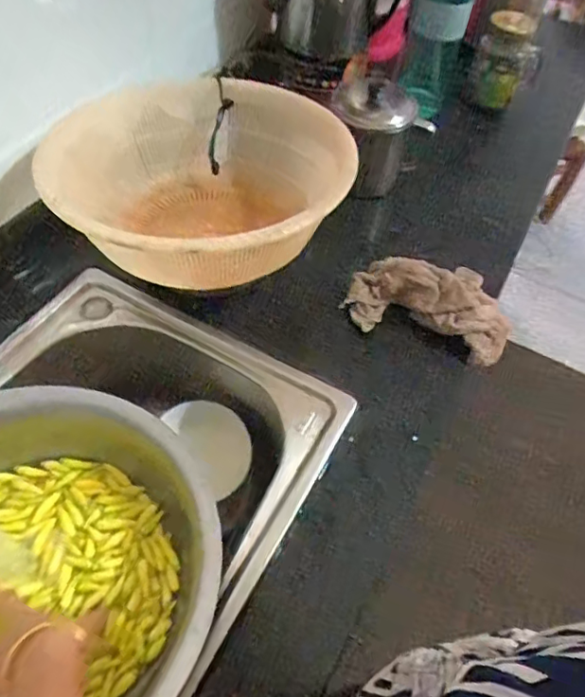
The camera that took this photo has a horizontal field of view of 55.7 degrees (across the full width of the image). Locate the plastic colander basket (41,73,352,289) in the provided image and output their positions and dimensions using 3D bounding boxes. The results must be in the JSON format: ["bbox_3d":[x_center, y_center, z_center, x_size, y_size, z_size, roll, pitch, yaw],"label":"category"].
[{"bbox_3d":[-0.091,-0.172,0.584,0.288,0.120,0.300,2,55,-3],"label":"plastic colander basket"}]

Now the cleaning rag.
[{"bbox_3d":[0.162,-0.059,0.644,0.183,0.056,0.104,16,55,7],"label":"cleaning rag"}]

